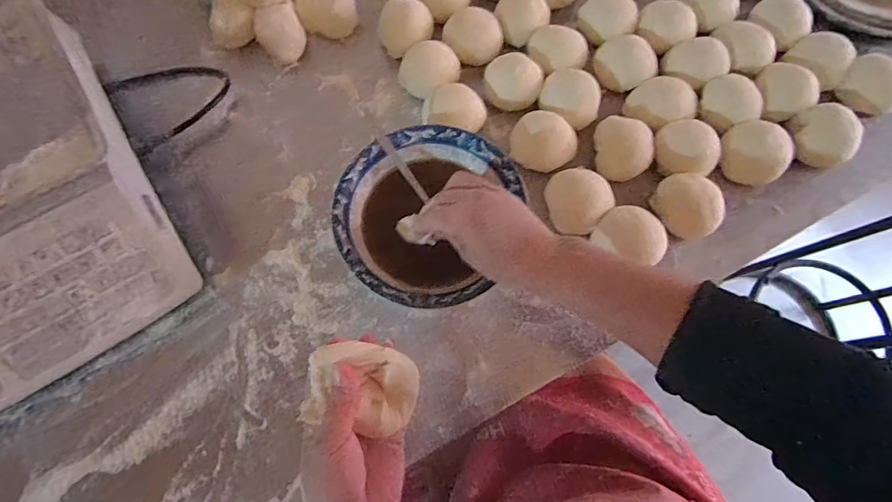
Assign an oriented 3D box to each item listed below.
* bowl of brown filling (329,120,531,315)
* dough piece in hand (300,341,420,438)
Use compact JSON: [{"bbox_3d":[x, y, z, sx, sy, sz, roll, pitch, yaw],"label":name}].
[{"bbox_3d":[-0.017,-0.031,0.428,0.169,0.049,0.175,0,72,0],"label":"bowl of brown filling"},{"bbox_3d":[-0.059,0.098,0.324,0.076,0.029,0.058,10,75,3],"label":"dough piece in hand"}]

